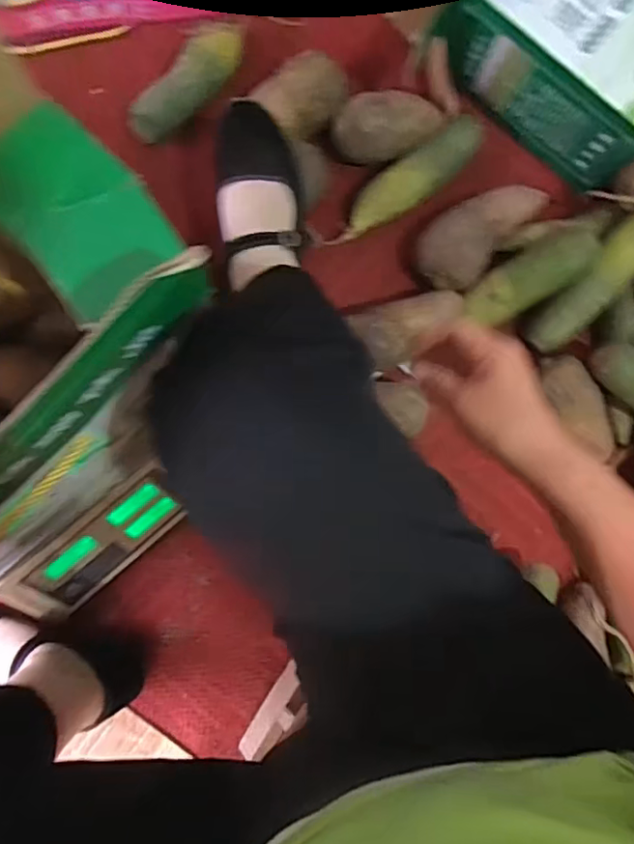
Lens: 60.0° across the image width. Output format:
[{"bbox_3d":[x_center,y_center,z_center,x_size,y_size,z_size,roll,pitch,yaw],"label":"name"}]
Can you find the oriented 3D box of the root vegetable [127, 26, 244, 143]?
[{"bbox_3d":[-0.147,-0.391,0.627,0.054,0.046,0.177,37,86,-2],"label":"root vegetable"}]

